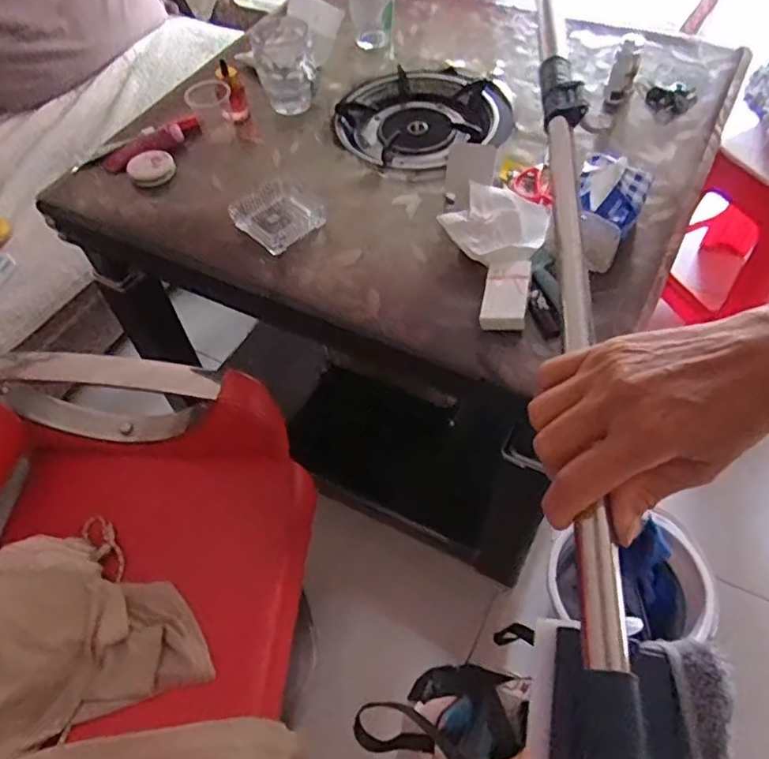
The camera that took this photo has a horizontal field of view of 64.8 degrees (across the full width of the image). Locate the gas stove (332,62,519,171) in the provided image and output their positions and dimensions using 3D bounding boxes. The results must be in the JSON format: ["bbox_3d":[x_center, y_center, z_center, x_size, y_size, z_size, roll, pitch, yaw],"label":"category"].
[{"bbox_3d":[0.067,-0.439,1.040,0.274,0.061,0.289,-2,55,2],"label":"gas stove"}]

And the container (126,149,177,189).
[{"bbox_3d":[-0.372,-0.342,0.966,0.071,0.034,0.071,-23,57,-12],"label":"container"}]

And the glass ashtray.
[{"bbox_3d":[-0.154,-0.241,0.886,0.104,0.030,0.112,-39,62,-21],"label":"glass ashtray"}]

